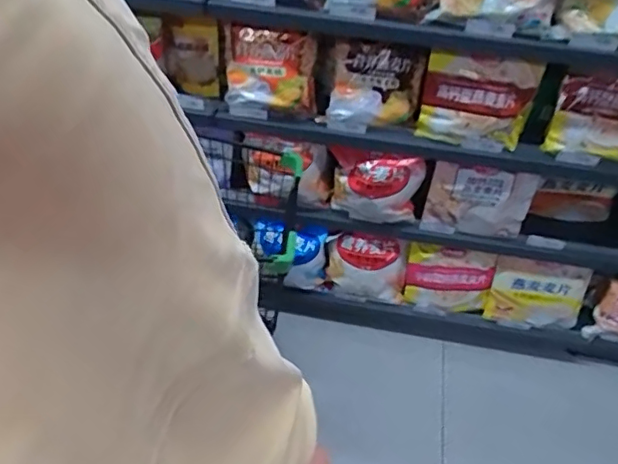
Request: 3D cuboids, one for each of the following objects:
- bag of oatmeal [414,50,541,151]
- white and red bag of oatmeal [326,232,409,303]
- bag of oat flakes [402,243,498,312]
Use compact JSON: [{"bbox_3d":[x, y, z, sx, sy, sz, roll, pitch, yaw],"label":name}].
[{"bbox_3d":[0.412,-0.321,1.419,0.259,0.246,0.044,15,44,10],"label":"bag of oatmeal"},{"bbox_3d":[0.184,0.117,1.860,0.245,0.240,0.073,13,44,9],"label":"white and red bag of oatmeal"},{"bbox_3d":[0.445,0.155,1.820,0.267,0.234,0.055,11,44,7],"label":"bag of oat flakes"}]

